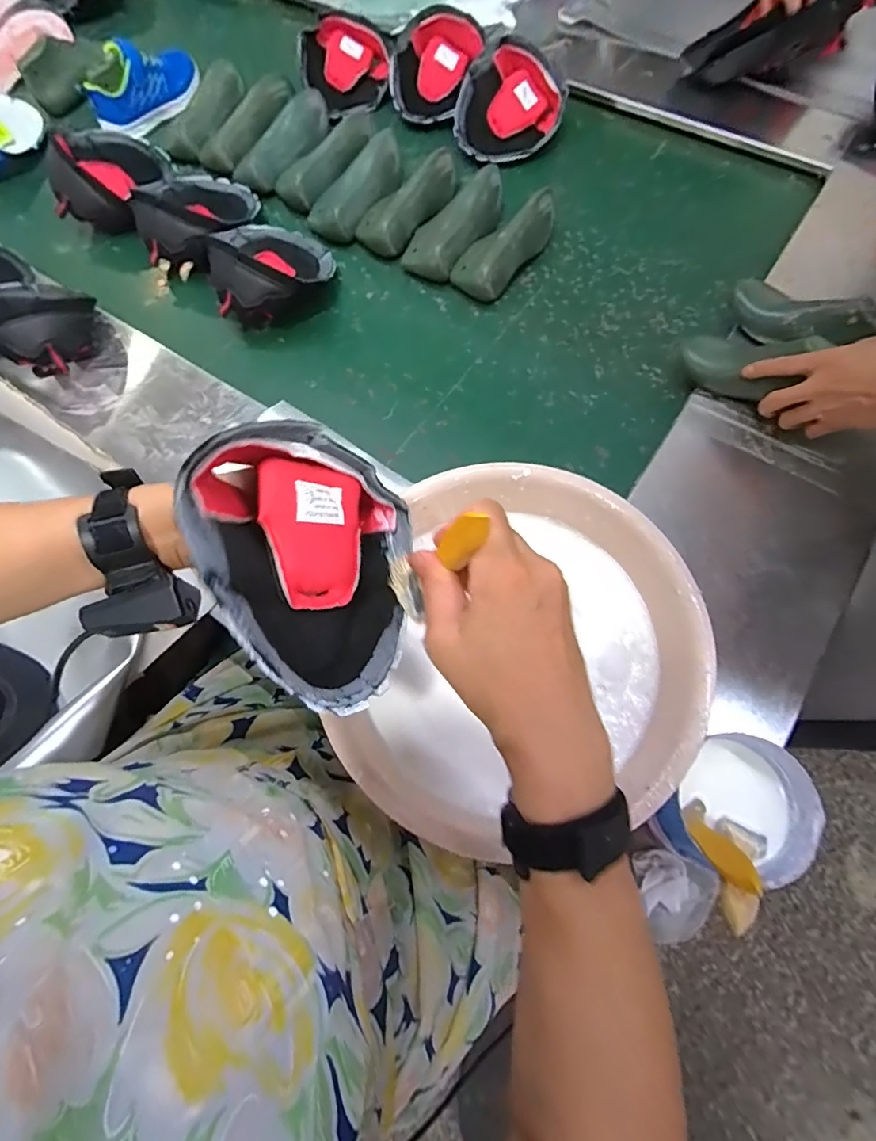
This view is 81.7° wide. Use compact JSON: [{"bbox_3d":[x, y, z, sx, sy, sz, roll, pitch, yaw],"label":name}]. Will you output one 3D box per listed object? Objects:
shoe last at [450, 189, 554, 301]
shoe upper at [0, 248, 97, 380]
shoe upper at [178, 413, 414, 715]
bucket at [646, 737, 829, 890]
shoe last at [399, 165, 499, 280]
[{"bbox_3d":[0.101,-0.471,0.726,0.090,0.059,0.185,36,76,14],"label":"shoe last"},{"bbox_3d":[-0.582,-0.353,0.679,0.286,0.095,0.151,32,75,13],"label":"shoe upper"},{"bbox_3d":[-0.090,-0.010,0.330,0.090,0.175,0.158,0,36,39],"label":"shoe upper"},{"bbox_3d":[0.233,0.188,0.404,0.108,0.083,0.094,-42,74,-12],"label":"bucket"},{"bbox_3d":[0.029,-0.504,0.738,0.078,0.057,0.184,39,77,14],"label":"shoe last"}]

